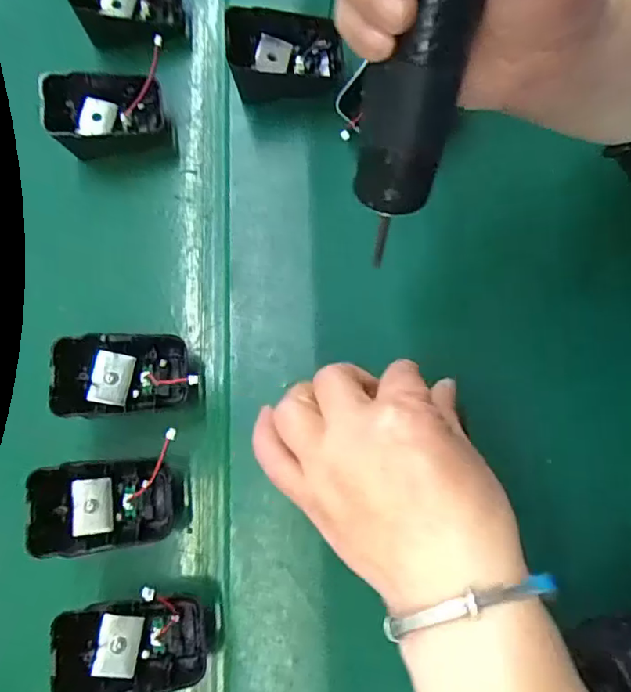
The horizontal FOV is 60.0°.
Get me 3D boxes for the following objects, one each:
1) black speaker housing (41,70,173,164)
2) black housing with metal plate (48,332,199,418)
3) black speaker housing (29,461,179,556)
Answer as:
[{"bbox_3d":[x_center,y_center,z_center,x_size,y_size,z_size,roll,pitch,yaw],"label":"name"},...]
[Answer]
[{"bbox_3d":[-0.127,-0.142,0.338,0.067,0.034,0.048,-9,77,-3],"label":"black speaker housing"},{"bbox_3d":[-0.104,0.015,0.297,0.066,0.025,0.042,-5,76,-2],"label":"black housing with metal plate"},{"bbox_3d":[-0.109,0.083,0.287,0.068,0.026,0.045,-8,76,-3],"label":"black speaker housing"}]

